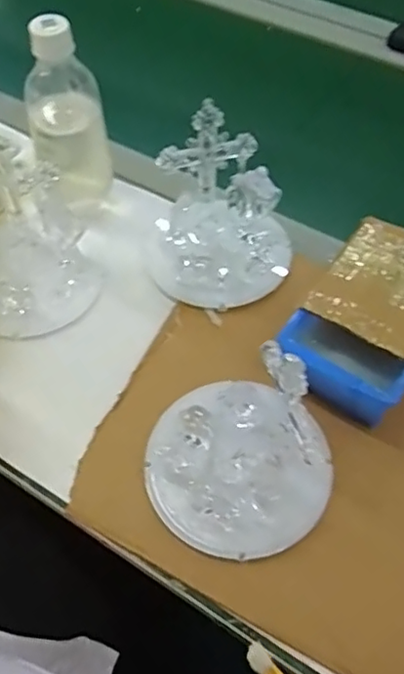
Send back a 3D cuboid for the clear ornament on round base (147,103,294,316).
[{"bbox_3d":[0.017,-0.105,0.510,0.123,0.112,0.119,1,56,0],"label":"clear ornament on round base"}]

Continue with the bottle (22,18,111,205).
[{"bbox_3d":[-0.111,-0.170,0.517,0.062,0.181,0.058,-13,57,-9],"label":"bottle"}]

